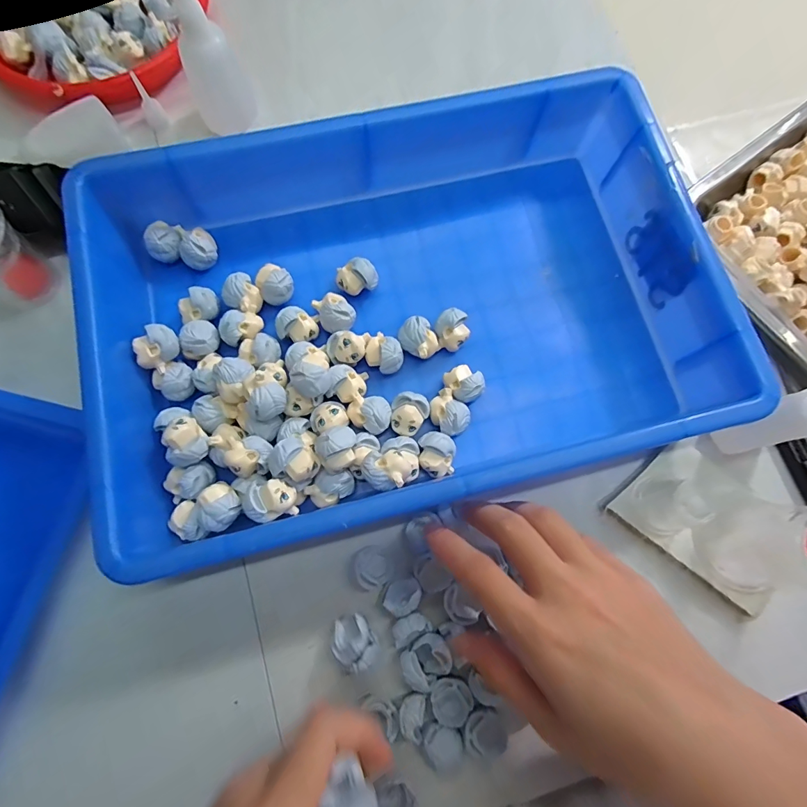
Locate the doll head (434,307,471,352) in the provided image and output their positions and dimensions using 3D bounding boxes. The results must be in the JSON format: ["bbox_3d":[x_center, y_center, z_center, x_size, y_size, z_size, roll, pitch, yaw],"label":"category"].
[{"bbox_3d":[0.033,-0.049,0.284,0.023,0.025,0.024,0,77,-1],"label":"doll head"}]

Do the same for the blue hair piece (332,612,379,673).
[{"bbox_3d":[-0.028,0.137,0.240,0.023,0.024,0.026,-27,79,-7],"label":"blue hair piece"}]

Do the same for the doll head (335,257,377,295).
[{"bbox_3d":[-0.032,-0.086,0.291,0.027,0.025,0.020,-16,78,-4],"label":"doll head"}]

